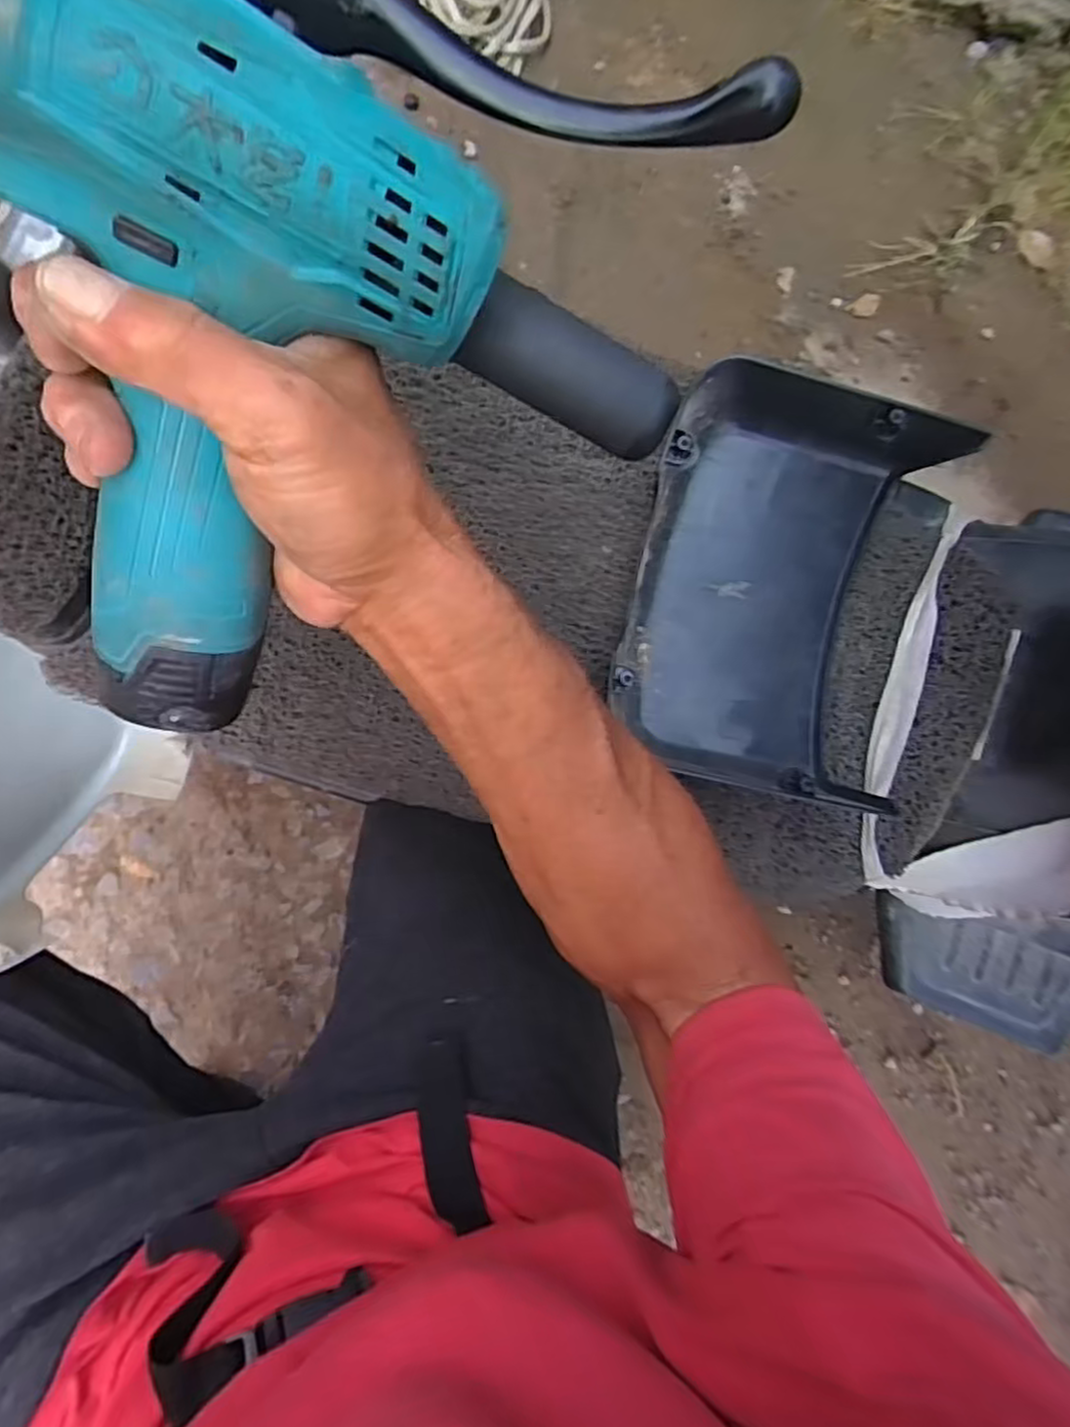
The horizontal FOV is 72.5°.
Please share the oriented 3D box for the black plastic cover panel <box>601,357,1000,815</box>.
[{"bbox_3d":[0.127,-0.068,0.394,0.143,0.082,0.210,12,96,-6],"label":"black plastic cover panel"}]

